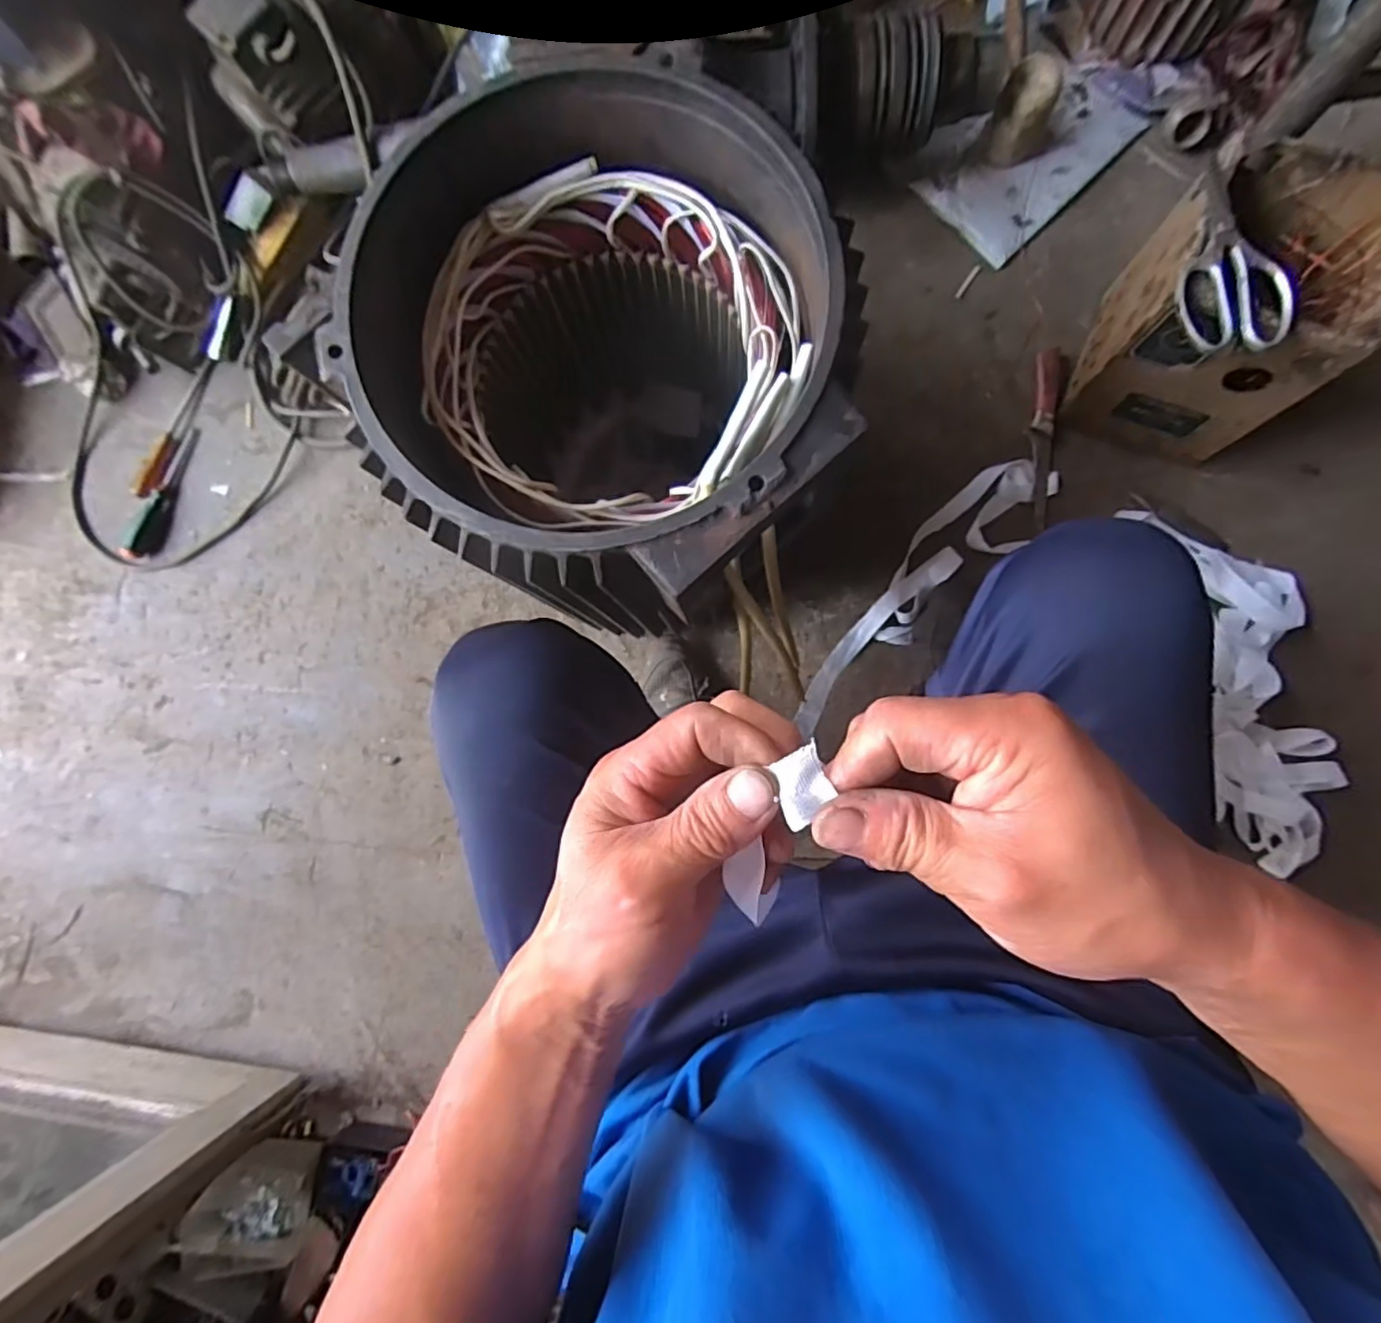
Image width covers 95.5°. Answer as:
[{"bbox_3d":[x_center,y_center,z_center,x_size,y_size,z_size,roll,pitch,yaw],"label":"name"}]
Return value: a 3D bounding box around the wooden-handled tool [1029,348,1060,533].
[{"bbox_3d":[0.466,-0.298,0.832,0.032,0.021,0.238,7,86,6],"label":"wooden-handled tool"}]

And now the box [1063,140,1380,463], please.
[{"bbox_3d":[0.594,-0.393,0.716,0.189,0.242,0.227,19,87,7],"label":"box"}]

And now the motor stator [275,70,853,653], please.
[{"bbox_3d":[-0.039,-0.217,0.652,0.352,0.468,0.347,-1,84,6],"label":"motor stator"}]

